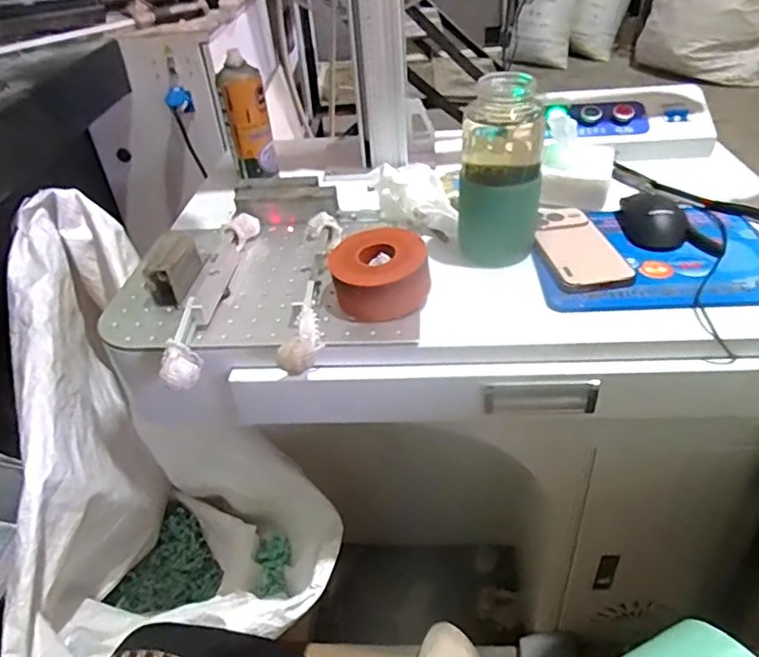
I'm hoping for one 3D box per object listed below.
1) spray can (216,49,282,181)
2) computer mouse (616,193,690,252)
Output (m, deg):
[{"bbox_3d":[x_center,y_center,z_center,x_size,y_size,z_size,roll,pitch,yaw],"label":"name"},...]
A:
[{"bbox_3d":[-0.188,-0.299,0.843,0.057,0.167,0.053,-4,38,3],"label":"spray can"},{"bbox_3d":[0.319,-0.128,0.685,0.059,0.032,0.096,-3,38,4],"label":"computer mouse"}]

